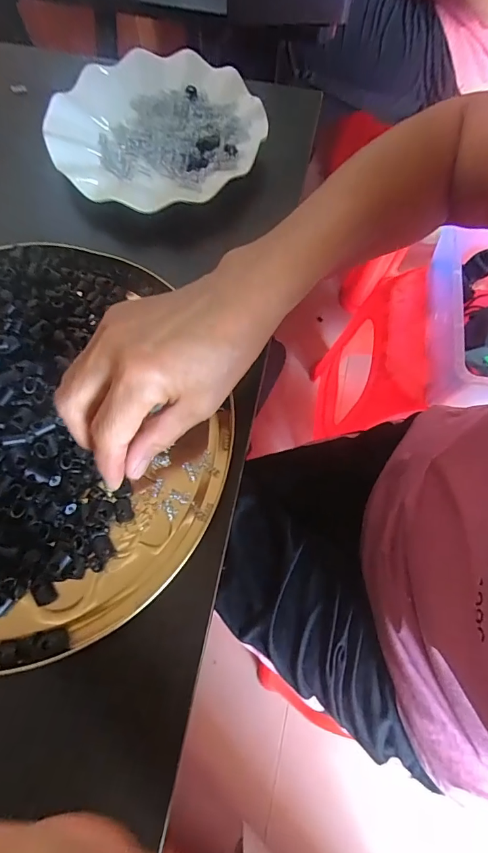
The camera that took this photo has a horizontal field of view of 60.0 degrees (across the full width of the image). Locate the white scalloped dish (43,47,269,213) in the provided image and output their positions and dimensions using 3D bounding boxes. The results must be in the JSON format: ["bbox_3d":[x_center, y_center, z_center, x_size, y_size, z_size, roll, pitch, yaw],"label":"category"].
[{"bbox_3d":[-0.079,-0.264,0.389,0.180,0.036,0.184,0,72,0],"label":"white scalloped dish"}]

